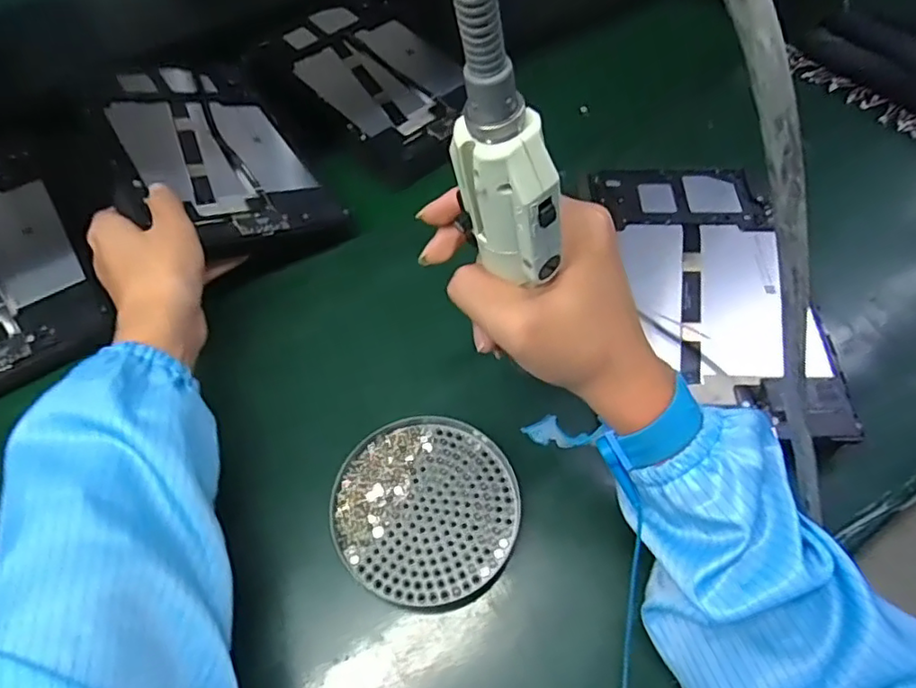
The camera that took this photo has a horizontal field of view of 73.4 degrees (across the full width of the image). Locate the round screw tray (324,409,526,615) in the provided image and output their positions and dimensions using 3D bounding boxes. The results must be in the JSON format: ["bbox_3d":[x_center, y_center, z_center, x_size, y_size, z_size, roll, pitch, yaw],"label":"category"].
[{"bbox_3d":[-0.019,0.103,0.387,0.114,0.019,0.111,0,59,0],"label":"round screw tray"}]

